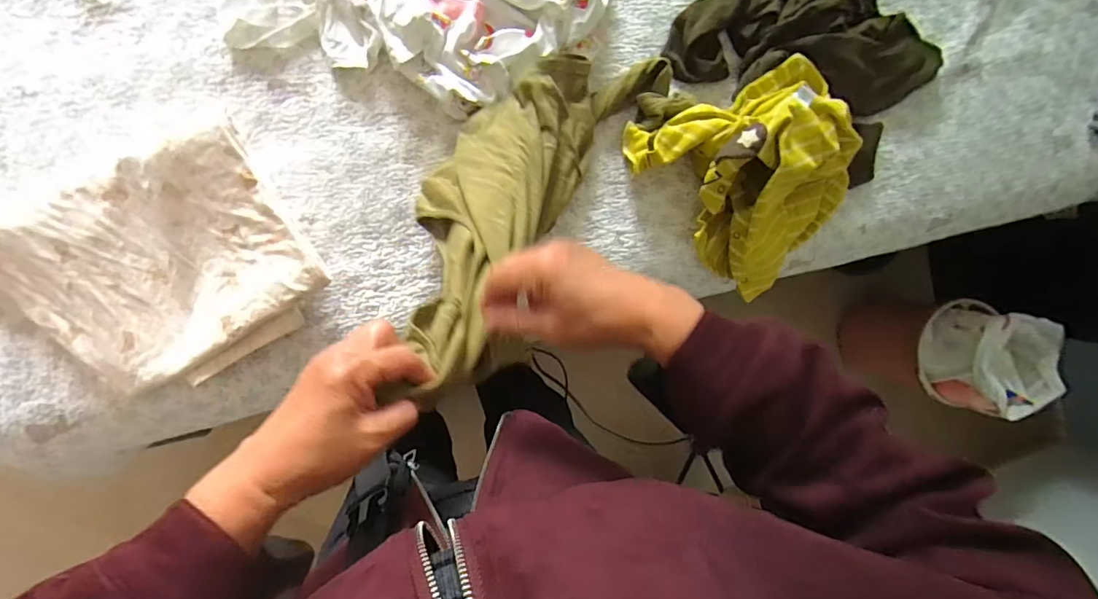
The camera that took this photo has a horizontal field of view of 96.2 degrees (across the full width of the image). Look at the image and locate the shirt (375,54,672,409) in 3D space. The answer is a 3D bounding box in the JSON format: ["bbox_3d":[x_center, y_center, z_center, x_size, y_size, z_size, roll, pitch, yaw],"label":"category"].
[{"bbox_3d":[-0.042,-0.118,0.532,0.185,0.141,0.503,30,53,-8],"label":"shirt"}]

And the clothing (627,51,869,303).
[{"bbox_3d":[0.279,-0.150,0.630,0.277,0.130,0.273,-28,98,-8],"label":"clothing"}]

